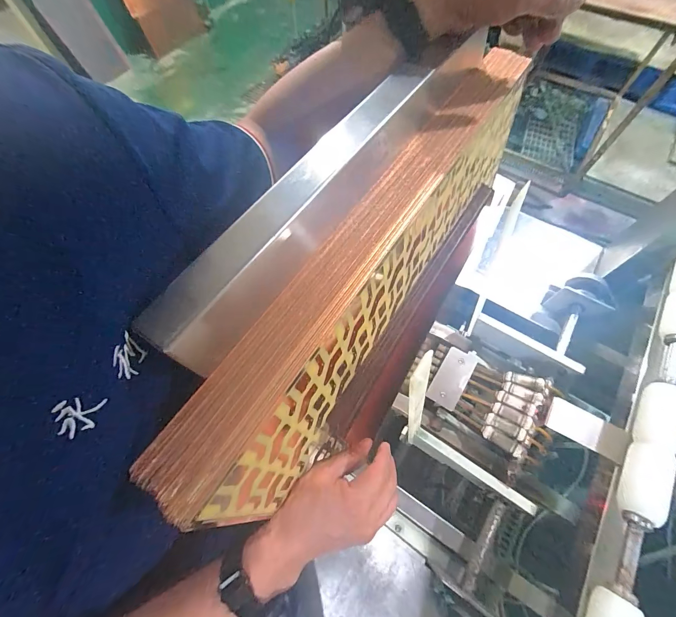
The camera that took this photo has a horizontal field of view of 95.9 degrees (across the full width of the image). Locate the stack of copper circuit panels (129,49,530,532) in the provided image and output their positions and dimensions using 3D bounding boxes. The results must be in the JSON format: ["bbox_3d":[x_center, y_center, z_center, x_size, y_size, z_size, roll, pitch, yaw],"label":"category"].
[{"bbox_3d":[0.059,-0.052,0.343,0.084,0.149,0.555,32,68,15],"label":"stack of copper circuit panels"}]

